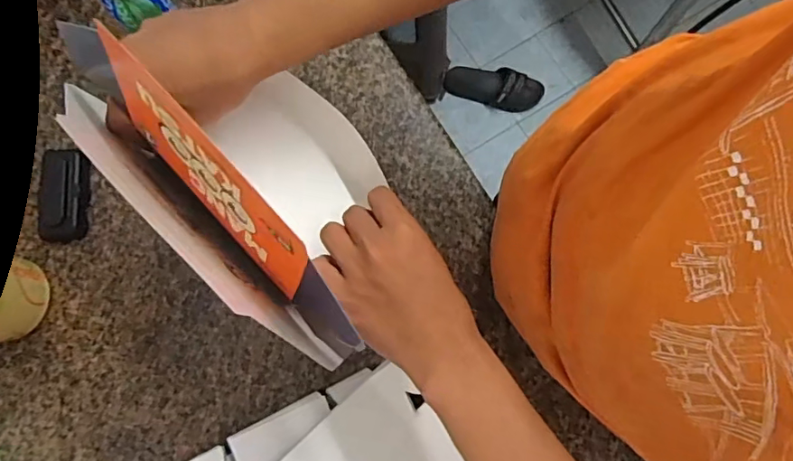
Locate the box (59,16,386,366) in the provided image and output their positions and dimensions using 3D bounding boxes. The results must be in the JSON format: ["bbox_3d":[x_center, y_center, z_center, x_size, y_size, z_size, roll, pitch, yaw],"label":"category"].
[{"bbox_3d":[-0.102,-0.048,0.403,0.265,0.116,0.144,43,82,8],"label":"box"}]

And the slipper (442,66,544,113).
[{"bbox_3d":[0.268,-0.403,1.482,0.264,0.056,0.109,16,79,3],"label":"slipper"}]

